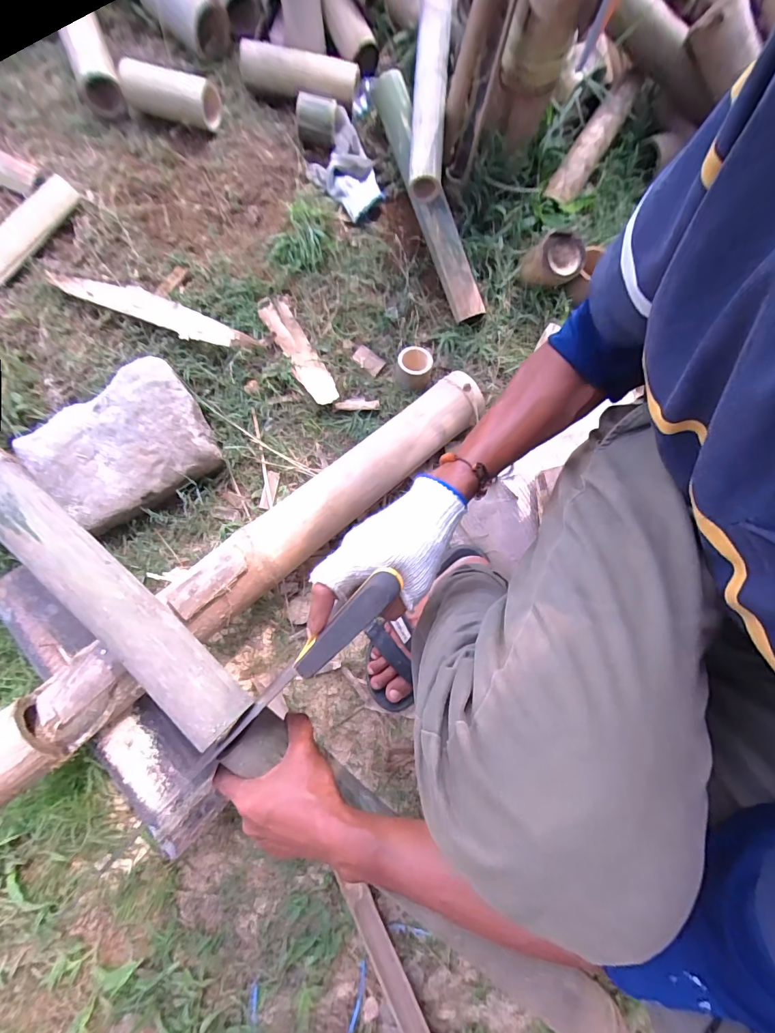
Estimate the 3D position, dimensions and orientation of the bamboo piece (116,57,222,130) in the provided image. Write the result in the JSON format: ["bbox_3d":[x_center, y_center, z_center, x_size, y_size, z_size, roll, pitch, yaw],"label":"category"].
[{"bbox_3d":[-0.363,-0.720,0.697,0.147,0.062,0.063,17,76,4],"label":"bamboo piece"}]

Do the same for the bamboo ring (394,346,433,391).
[{"bbox_3d":[0.046,-0.263,0.732,0.068,0.037,0.075,-2,77,0],"label":"bamboo ring"}]

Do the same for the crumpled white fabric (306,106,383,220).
[{"bbox_3d":[-0.070,-0.613,0.725,0.110,0.062,0.134,-42,79,-10],"label":"crumpled white fabric"}]

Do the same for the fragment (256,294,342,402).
[{"bbox_3d":[-0.154,-0.291,0.717,0.054,0.020,0.207,-32,93,-8],"label":"fragment"}]

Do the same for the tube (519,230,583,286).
[{"bbox_3d":[0.291,-0.453,0.739,0.074,0.095,0.086,-46,106,-5],"label":"tube"}]

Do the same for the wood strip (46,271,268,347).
[{"bbox_3d":[-0.372,-0.332,0.669,0.330,0.018,0.047,21,101,-3],"label":"wood strip"}]

